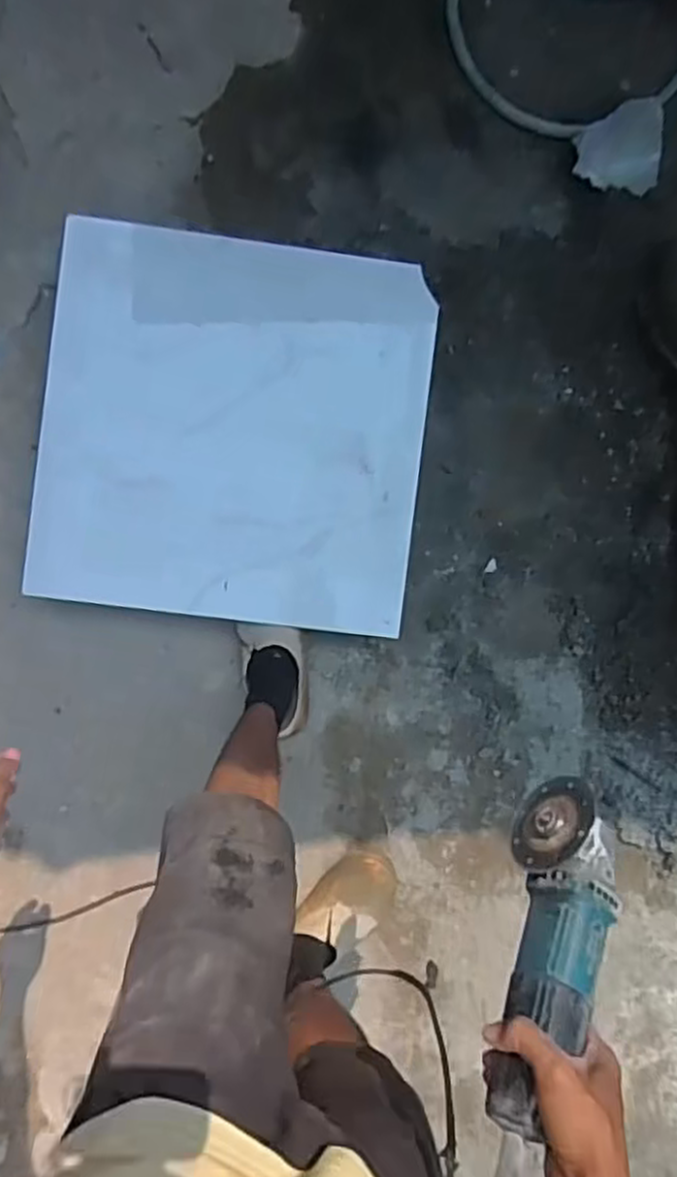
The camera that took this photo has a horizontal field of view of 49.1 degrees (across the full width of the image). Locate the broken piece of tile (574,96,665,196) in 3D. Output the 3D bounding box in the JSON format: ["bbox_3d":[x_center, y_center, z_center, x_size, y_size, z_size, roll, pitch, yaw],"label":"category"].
[{"bbox_3d":[0.462,-0.723,1.216,0.149,0.018,0.135,-9,108,-9],"label":"broken piece of tile"}]

